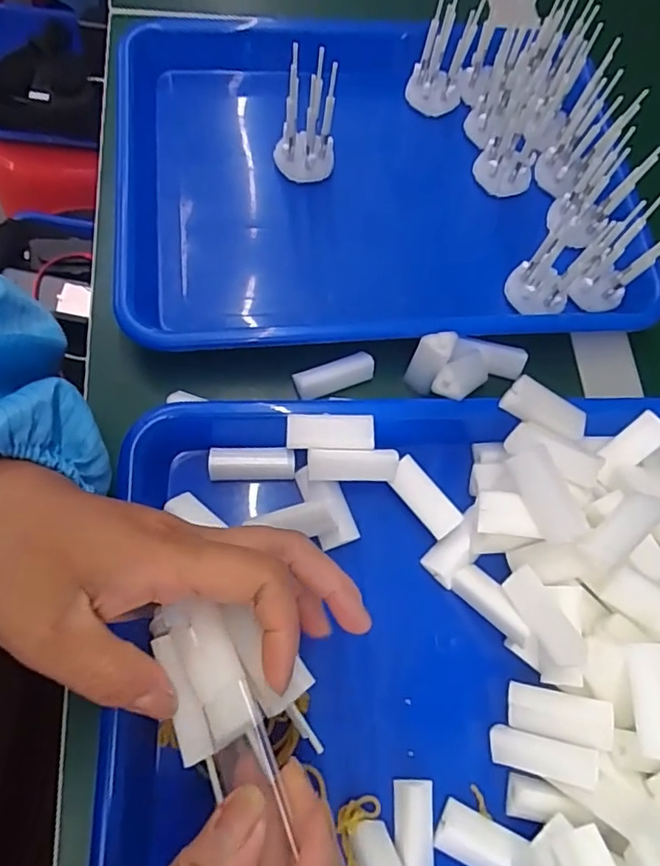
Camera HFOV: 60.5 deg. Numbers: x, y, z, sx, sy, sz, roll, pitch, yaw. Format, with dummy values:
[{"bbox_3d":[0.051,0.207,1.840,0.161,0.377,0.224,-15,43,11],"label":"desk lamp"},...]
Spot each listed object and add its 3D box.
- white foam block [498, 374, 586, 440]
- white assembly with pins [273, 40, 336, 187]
[{"bbox_3d":[0.117,-0.013,0.306,0.049,0.011,0.020,24,71,-10],"label":"white foam block"},{"bbox_3d":[-0.016,-0.192,0.352,0.039,0.083,0.029,-3,71,-7],"label":"white assembly with pins"}]

